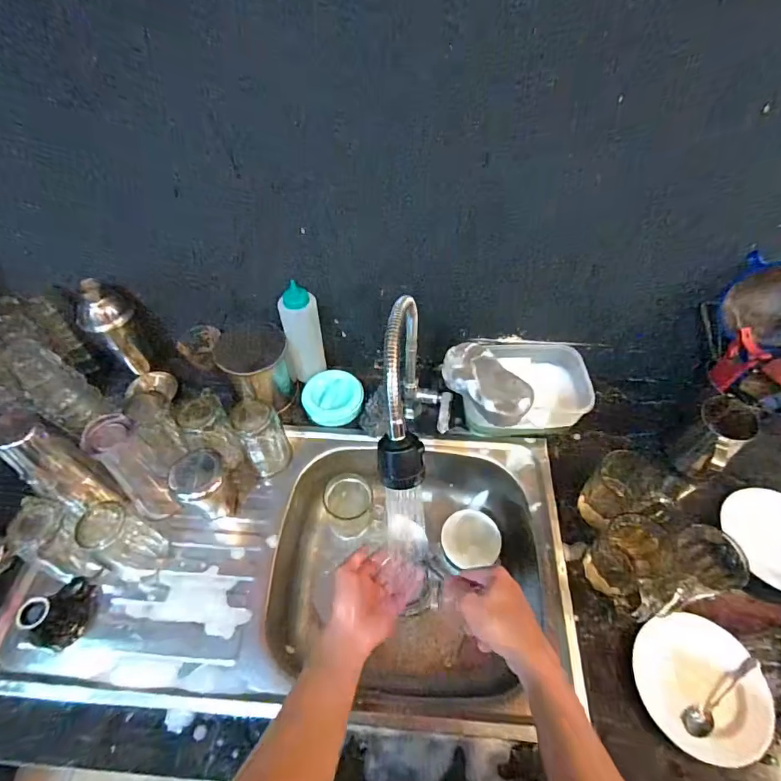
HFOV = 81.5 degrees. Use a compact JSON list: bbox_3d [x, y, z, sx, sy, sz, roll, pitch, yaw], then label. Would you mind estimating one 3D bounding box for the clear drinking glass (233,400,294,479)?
[{"bbox_3d":[-0.196,0.067,0.696,0.062,0.134,0.064,-24,57,-16],"label":"clear drinking glass"}]

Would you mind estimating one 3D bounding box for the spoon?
[{"bbox_3d":[0.383,0.353,0.518,0.116,0.018,0.028,-24,57,-16],"label":"spoon"}]

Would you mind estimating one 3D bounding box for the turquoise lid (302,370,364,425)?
[{"bbox_3d":[-0.100,0.012,0.789,0.100,0.028,0.103,0,53,1],"label":"turquoise lid"}]

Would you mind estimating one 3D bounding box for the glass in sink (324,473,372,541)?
[{"bbox_3d":[-0.067,0.191,0.751,0.074,0.112,0.073,0,53,1],"label":"glass in sink"}]

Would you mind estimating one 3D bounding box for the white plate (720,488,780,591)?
[{"bbox_3d":[0.543,0.203,0.625,0.120,0.021,0.146,-13,54,-9],"label":"white plate"}]

